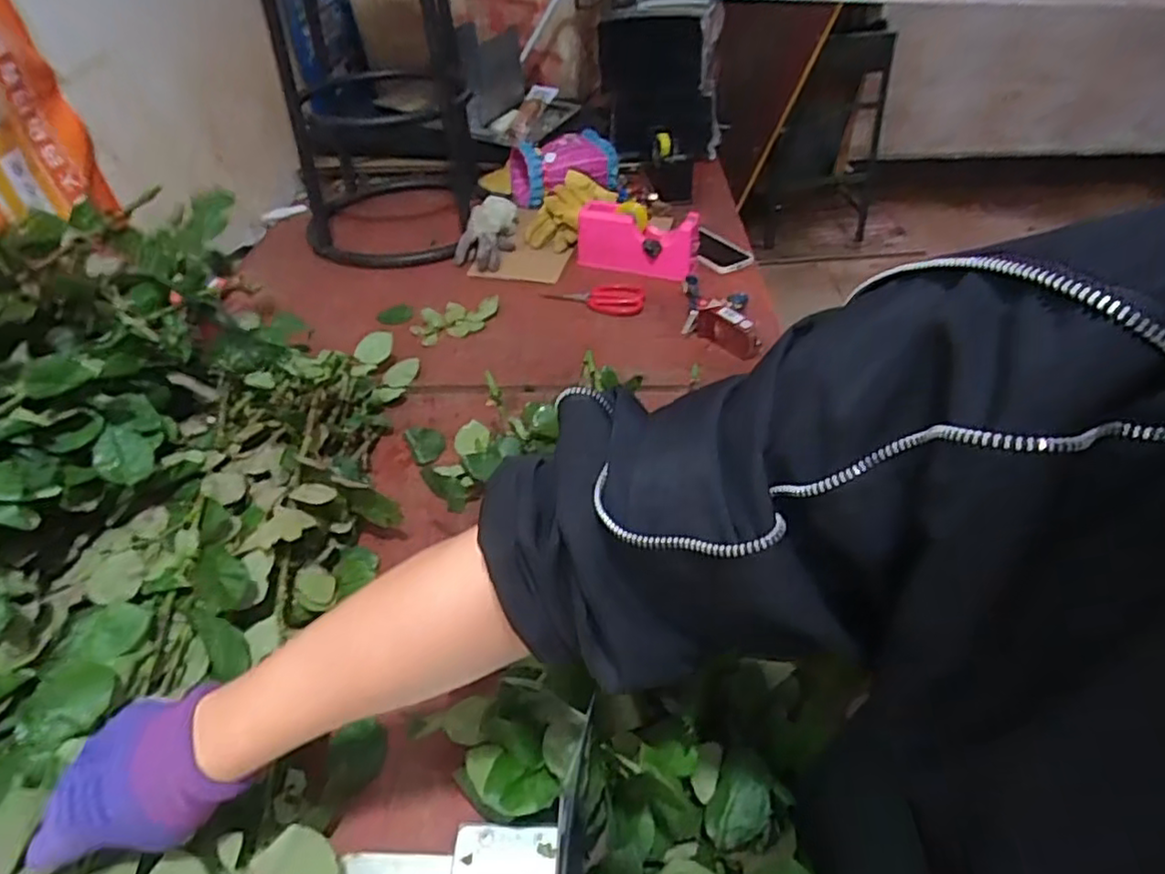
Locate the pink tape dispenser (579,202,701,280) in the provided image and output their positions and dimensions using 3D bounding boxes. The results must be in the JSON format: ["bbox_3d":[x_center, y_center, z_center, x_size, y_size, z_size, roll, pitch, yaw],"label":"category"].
[{"bbox_3d":[0.093,-0.329,1.132,0.200,0.116,0.080,11,42,-5],"label":"pink tape dispenser"}]

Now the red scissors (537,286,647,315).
[{"bbox_3d":[0.020,-0.221,1.088,0.157,0.011,0.087,1,42,3],"label":"red scissors"}]

